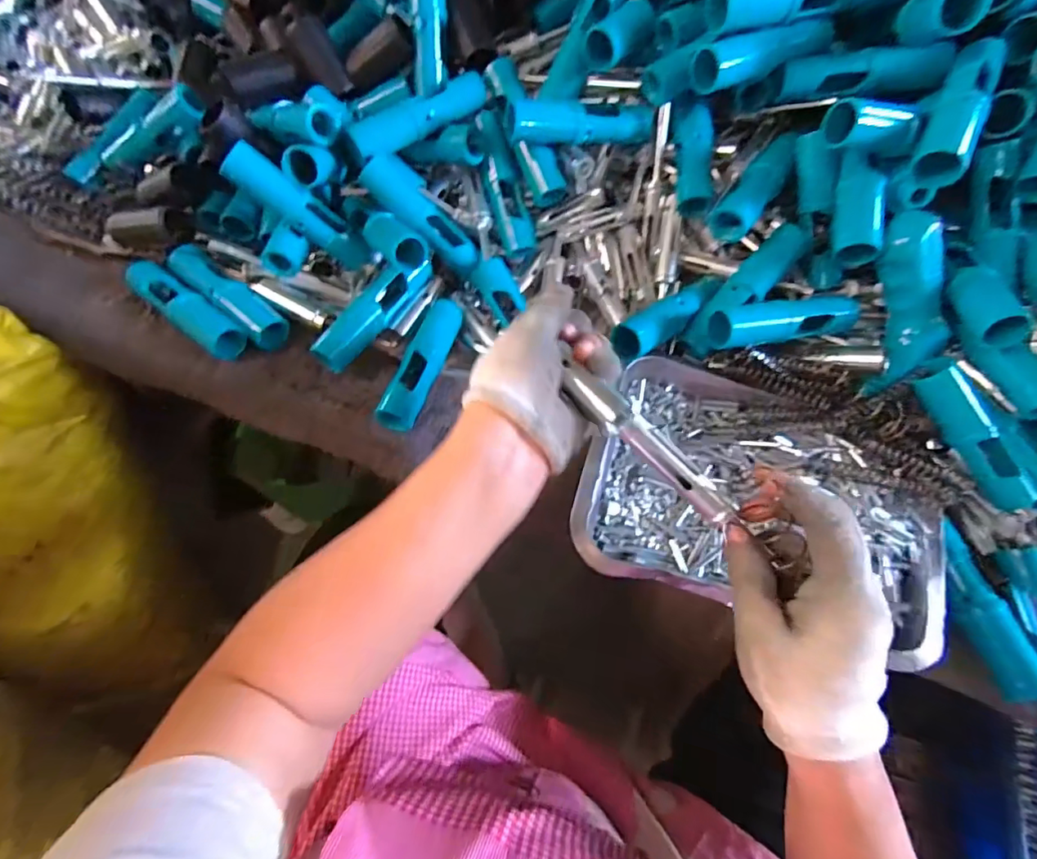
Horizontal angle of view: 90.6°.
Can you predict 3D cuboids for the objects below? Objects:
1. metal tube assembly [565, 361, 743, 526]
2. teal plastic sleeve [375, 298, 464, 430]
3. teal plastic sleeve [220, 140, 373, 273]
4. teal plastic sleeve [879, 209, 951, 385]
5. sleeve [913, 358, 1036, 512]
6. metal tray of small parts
[{"bbox_3d":[0.070,0.006,0.283,0.017,0.017,0.119,-41,77,-21],"label":"metal tube assembly"},{"bbox_3d":[-0.076,-0.058,0.415,0.027,0.031,0.132,15,63,4],"label":"teal plastic sleeve"},{"bbox_3d":[-0.174,-0.176,0.418,0.024,0.124,0.025,-15,55,36],"label":"teal plastic sleeve"},{"bbox_3d":[0.294,-0.100,0.382,0.041,0.029,0.115,-20,110,-13],"label":"teal plastic sleeve"},{"bbox_3d":[0.328,0.005,0.365,0.033,0.022,0.123,-40,96,-21],"label":"sleeve"},{"bbox_3d":[0.178,0.046,0.372,0.250,0.037,0.179,18,63,6],"label":"metal tray of small parts"}]

